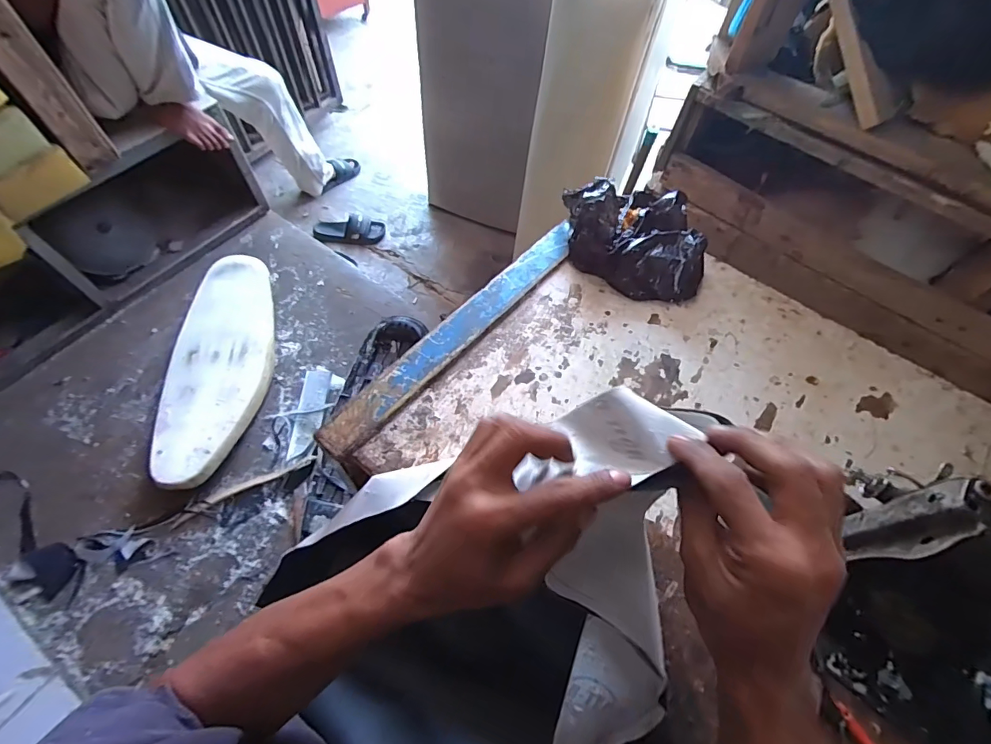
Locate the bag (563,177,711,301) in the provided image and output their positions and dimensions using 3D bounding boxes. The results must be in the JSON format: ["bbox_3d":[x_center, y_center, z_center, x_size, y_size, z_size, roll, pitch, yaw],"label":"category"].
[{"bbox_3d":[0.209,-0.201,0.651,0.197,0.089,0.177,3,62,-1],"label":"bag"}]

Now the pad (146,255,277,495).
[{"bbox_3d":[-0.786,-0.025,1.287,0.249,0.081,0.712,-4,62,-5],"label":"pad"}]

